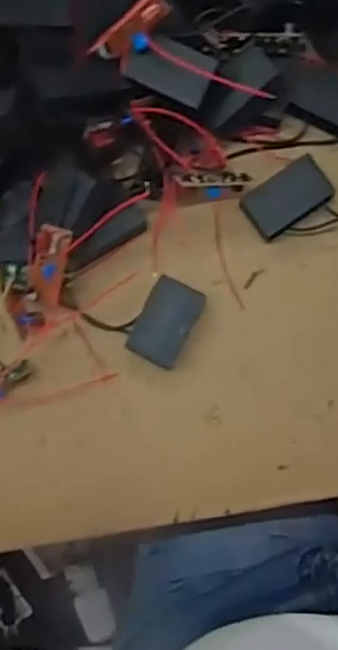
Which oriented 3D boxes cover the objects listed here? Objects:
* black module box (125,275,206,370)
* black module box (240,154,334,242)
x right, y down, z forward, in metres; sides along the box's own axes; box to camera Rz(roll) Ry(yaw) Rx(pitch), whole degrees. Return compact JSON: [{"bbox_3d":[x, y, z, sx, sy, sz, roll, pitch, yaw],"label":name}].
[{"bbox_3d":[-0.001,-0.002,0.403,0.030,0.014,0.047,28,88,5],"label":"black module box"},{"bbox_3d":[0.068,-0.073,0.407,0.049,0.009,0.030,-35,84,0],"label":"black module box"}]

